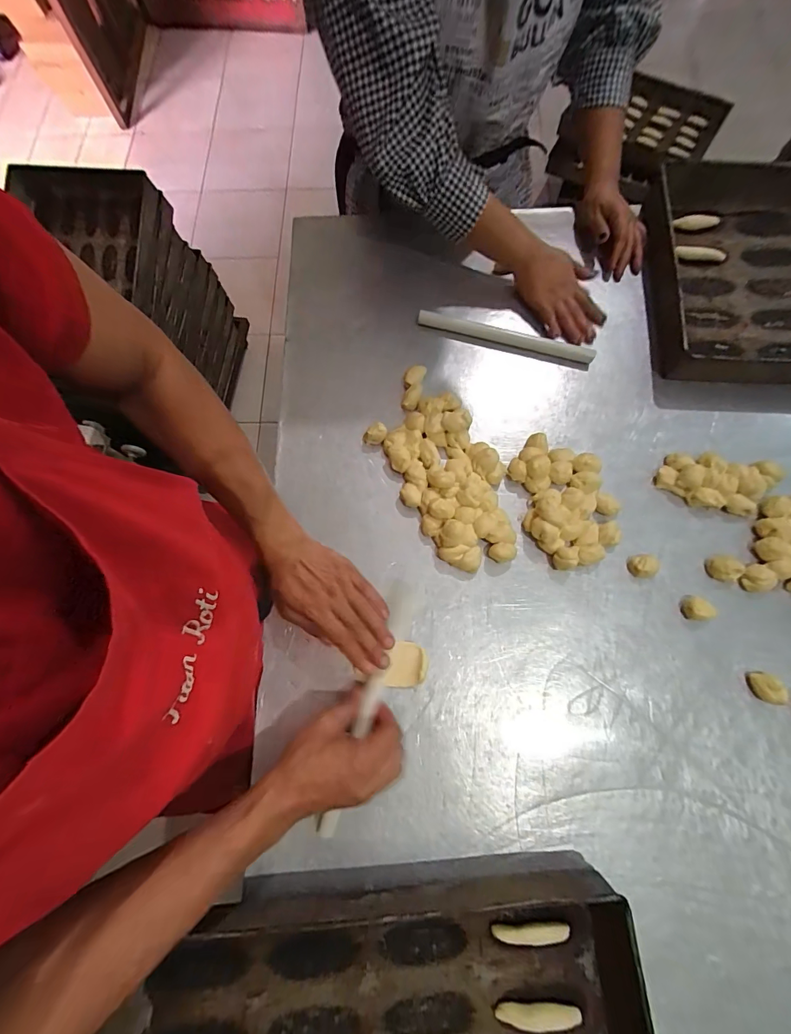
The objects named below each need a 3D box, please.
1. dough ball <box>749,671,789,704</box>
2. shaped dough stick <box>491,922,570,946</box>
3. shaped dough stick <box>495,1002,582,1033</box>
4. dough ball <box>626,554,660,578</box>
[{"bbox_3d":[0.439,0.202,0.480,0.030,0.018,0.033,0,74,0],"label":"dough ball"},{"bbox_3d":[0.140,0.432,0.422,0.077,0.015,0.017,-4,74,-1],"label":"shaped dough stick"},{"bbox_3d":[0.142,0.496,0.404,0.081,0.012,0.017,-1,74,0],"label":"shaped dough stick"},{"bbox_3d":[0.323,0.063,0.526,0.037,0.020,0.031,-18,75,-4],"label":"dough ball"}]

